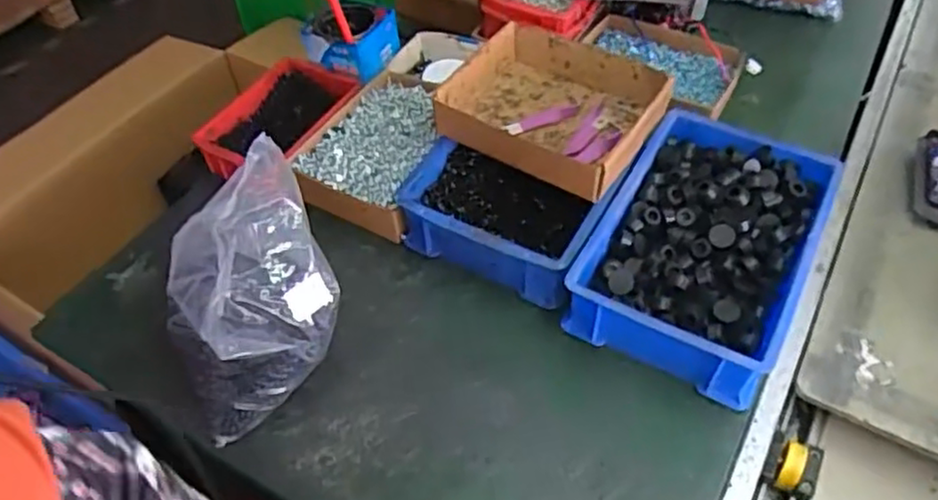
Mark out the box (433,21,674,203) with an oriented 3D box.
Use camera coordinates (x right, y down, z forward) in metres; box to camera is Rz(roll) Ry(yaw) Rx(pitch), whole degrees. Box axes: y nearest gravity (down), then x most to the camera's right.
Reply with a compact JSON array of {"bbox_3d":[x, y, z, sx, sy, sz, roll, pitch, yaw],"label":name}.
[{"bbox_3d":[0.099,-0.161,0.790,0.223,0.065,0.195,29,58,24],"label":"box"}]

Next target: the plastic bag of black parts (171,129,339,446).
[{"bbox_3d":[-0.210,0.038,0.655,0.157,0.176,0.184,-22,53,-14],"label":"plastic bag of black parts"}]

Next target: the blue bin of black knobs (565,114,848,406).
[{"bbox_3d":[0.248,-0.007,0.737,0.195,0.088,0.299,23,56,20],"label":"blue bin of black knobs"}]

